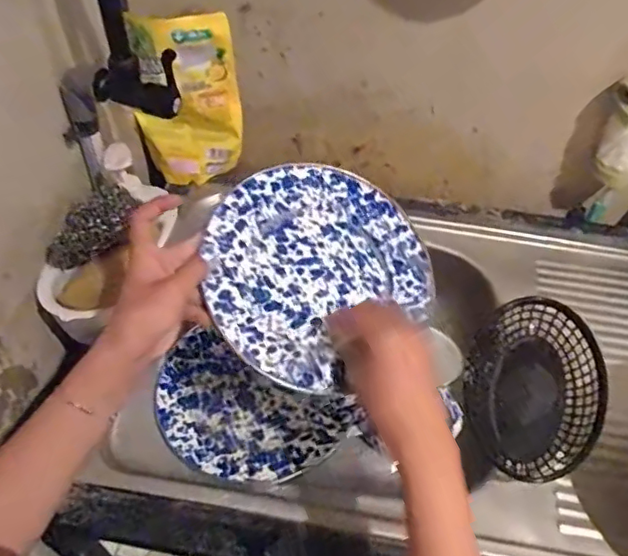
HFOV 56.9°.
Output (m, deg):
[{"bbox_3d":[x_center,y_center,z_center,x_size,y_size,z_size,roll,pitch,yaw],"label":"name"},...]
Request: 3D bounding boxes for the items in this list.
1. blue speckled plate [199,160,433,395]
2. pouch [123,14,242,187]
[{"bbox_3d":[-0.001,-0.013,0.517,0.207,0.021,0.181,-34,86,-26],"label":"blue speckled plate"},{"bbox_3d":[-0.159,-0.224,0.734,0.120,0.216,0.055,-9,53,-10],"label":"pouch"}]

